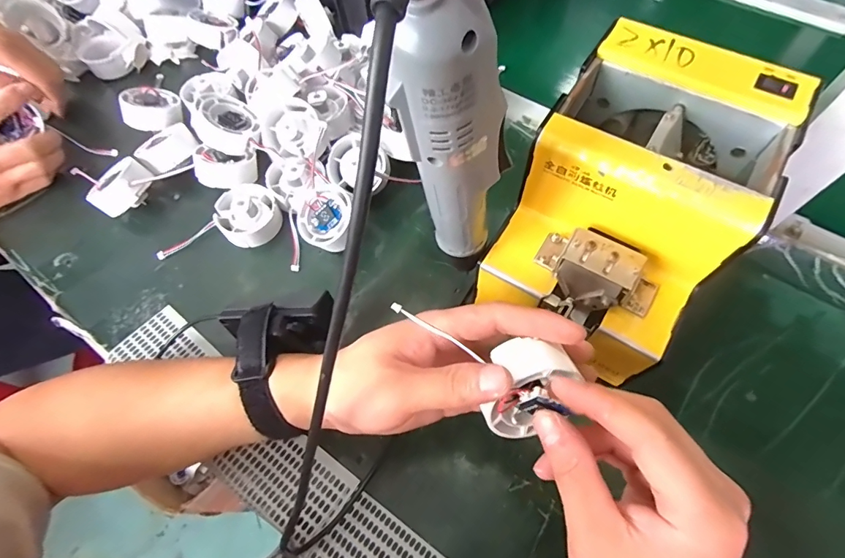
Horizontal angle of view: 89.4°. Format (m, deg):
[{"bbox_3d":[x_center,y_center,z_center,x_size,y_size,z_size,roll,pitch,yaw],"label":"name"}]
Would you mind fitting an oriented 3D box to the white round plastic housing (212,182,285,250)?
[{"bbox_3d":[-0.160,-0.060,0.390,0.053,0.027,0.052,-1,63,2],"label":"white round plastic housing"}]

